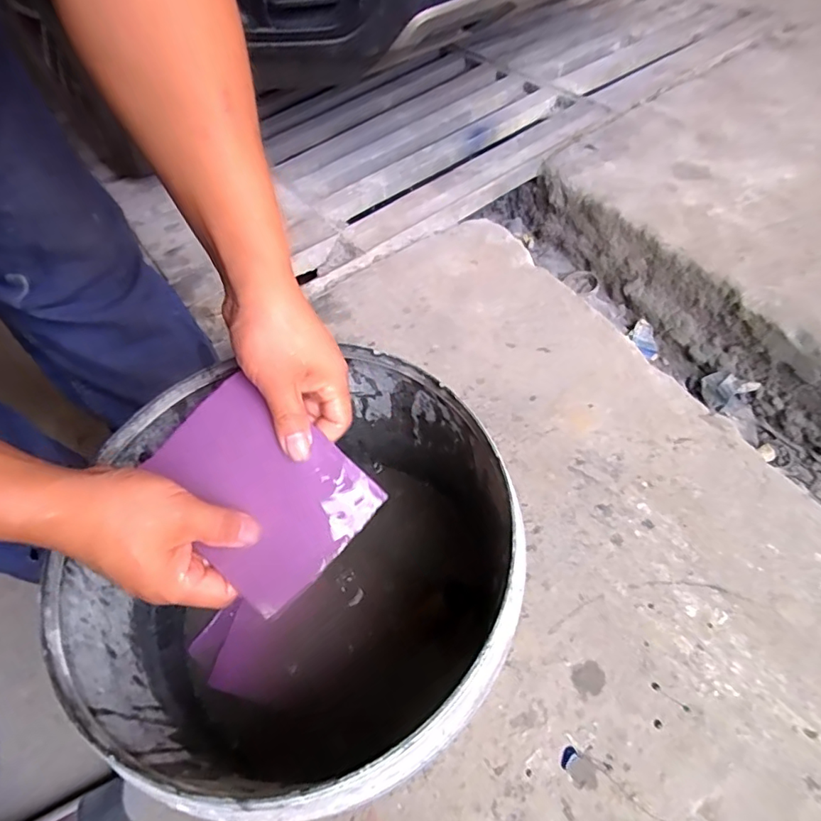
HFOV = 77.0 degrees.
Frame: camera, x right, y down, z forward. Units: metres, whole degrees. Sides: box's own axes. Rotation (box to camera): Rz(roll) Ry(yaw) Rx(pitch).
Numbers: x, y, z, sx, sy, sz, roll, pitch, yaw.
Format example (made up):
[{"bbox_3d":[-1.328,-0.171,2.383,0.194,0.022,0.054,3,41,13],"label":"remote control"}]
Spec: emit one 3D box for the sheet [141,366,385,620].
[{"bbox_3d":[-0.102,0.052,0.353,0.138,0.011,0.109,45,68,2],"label":"sheet"}]

